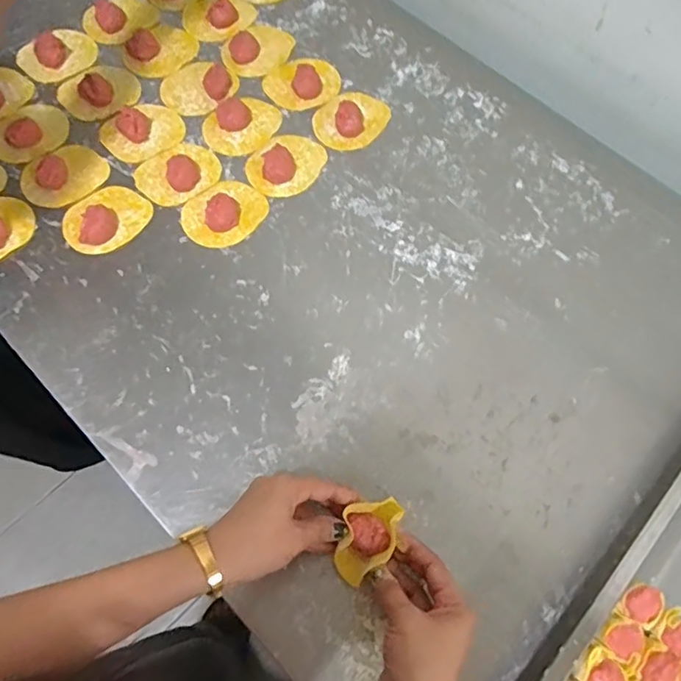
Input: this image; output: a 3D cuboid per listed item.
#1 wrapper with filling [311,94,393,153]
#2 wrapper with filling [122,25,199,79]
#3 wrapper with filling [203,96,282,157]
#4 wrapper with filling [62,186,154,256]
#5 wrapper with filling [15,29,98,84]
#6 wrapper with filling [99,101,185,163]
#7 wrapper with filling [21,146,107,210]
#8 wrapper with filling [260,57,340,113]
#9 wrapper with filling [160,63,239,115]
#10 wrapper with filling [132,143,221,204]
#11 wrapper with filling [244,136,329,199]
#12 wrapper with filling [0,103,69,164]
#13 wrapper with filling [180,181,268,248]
[{"bbox_3d":[0.012,-0.257,0.650,0.088,0.023,0.070,-41,75,-15],"label":"wrapper with filling"},{"bbox_3d":[-0.217,-0.352,0.692,0.086,0.014,0.075,-16,70,-7],"label":"wrapper with filling"},{"bbox_3d":[-0.112,-0.246,0.650,0.072,0.017,0.089,34,72,12],"label":"wrapper with filling"},{"bbox_3d":[-0.245,-0.131,0.593,0.087,0.020,0.066,-39,74,-15],"label":"wrapper with filling"},{"bbox_3d":[-0.337,-0.340,0.683,0.065,0.017,0.083,35,72,12],"label":"wrapper with filling"},{"bbox_3d":[-0.224,-0.239,0.644,0.086,0.008,0.079,0,69,-1],"label":"wrapper with filling"},{"bbox_3d":[-0.300,-0.179,0.623,0.087,0.005,0.073,-29,72,-12],"label":"wrapper with filling"},{"bbox_3d":[-0.044,-0.303,0.676,0.085,0.009,0.071,-30,72,-12],"label":"wrapper with filling"},{"bbox_3d":[-0.168,-0.295,0.671,0.071,0.010,0.084,38,73,13],"label":"wrapper with filling"},{"bbox_3d":[-0.176,-0.183,0.621,0.086,0.012,0.070,-33,73,-13],"label":"wrapper with filling"},{"bbox_3d":[-0.059,-0.194,0.628,0.071,0.009,0.089,41,73,14],"label":"wrapper with filling"},{"bbox_3d":[-0.351,-0.234,0.642,0.087,0.013,0.074,-32,72,-13],"label":"wrapper with filling"},{"bbox_3d":[-0.122,-0.137,0.598,0.070,0.018,0.084,43,74,14],"label":"wrapper with filling"}]

